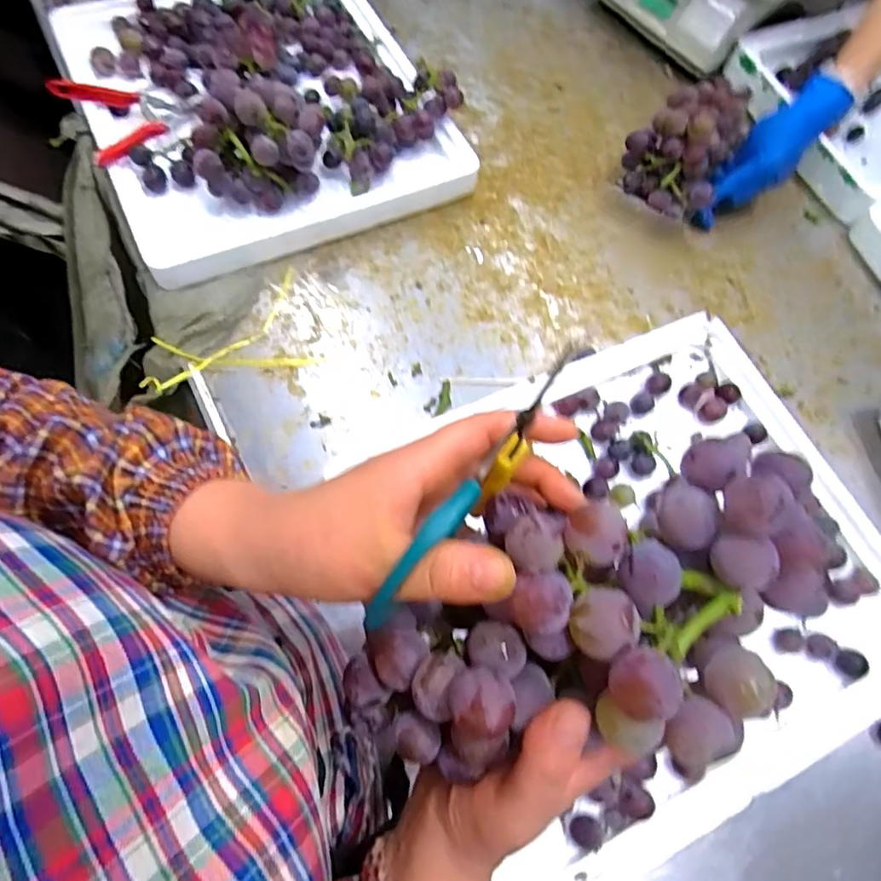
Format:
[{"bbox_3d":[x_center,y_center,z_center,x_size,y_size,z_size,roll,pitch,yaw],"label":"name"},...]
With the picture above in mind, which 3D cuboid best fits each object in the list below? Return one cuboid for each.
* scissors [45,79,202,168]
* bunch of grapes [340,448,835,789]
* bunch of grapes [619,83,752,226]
[{"bbox_3d":[-0.357,-0.388,0.670,0.142,0.030,0.129,-33,72,-15],"label":"scissors"},{"bbox_3d":[0.054,0.081,0.236,0.209,0.068,0.117,-25,70,7],"label":"bunch of grapes"},{"bbox_3d":[0.294,-0.353,0.677,0.100,0.105,0.153,38,70,12],"label":"bunch of grapes"}]

